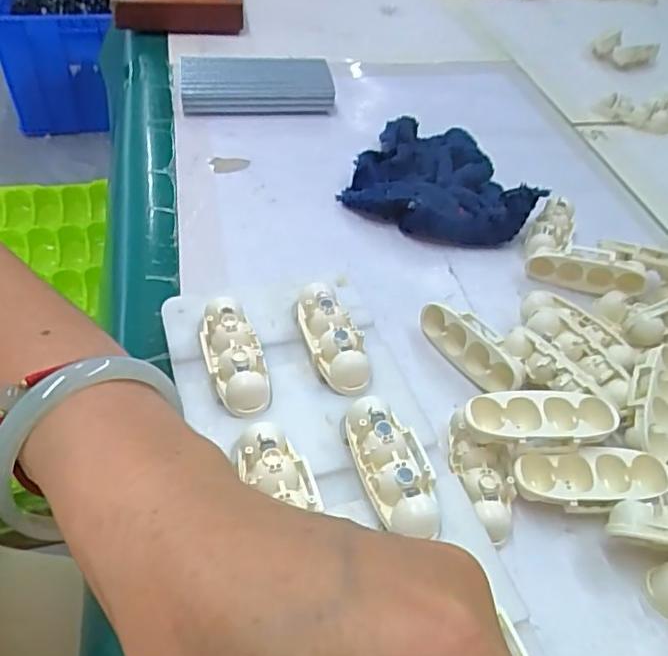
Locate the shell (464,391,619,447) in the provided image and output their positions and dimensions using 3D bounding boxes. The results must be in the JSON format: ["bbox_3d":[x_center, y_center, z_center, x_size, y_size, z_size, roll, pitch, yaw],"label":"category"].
[{"bbox_3d":[0.087,0.041,0.266,0.064,0.015,0.024,-1,46,-7],"label":"shell"}]

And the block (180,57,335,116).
[{"bbox_3d":[-0.060,-0.189,0.485,0.114,0.025,0.047,-4,47,-10],"label":"block"}]

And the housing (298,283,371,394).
[{"bbox_3d":[-0.001,0.005,0.287,0.020,0.018,0.059,-12,48,-17],"label":"housing"}]

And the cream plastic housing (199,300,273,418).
[{"bbox_3d":[-0.044,0.012,0.275,0.023,0.017,0.058,-11,48,-16],"label":"cream plastic housing"}]

